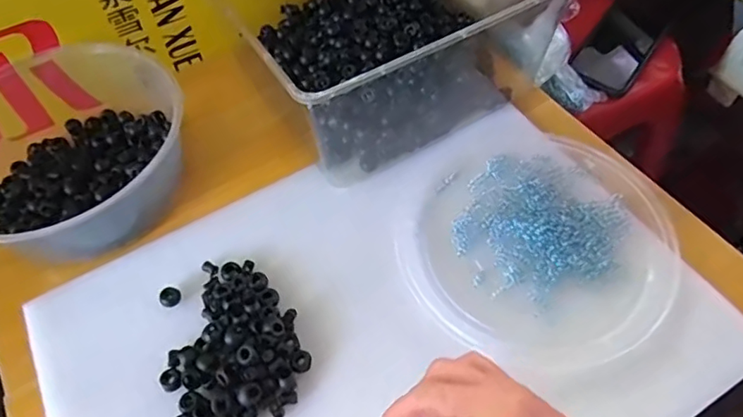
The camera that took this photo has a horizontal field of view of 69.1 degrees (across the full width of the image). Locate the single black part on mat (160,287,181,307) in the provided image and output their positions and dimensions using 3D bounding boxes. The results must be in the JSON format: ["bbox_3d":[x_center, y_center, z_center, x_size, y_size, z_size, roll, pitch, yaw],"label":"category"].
[{"bbox_3d":[-0.182,0.080,0.487,0.018,0.007,0.016,-26,58,-15],"label":"single black part on mat"}]

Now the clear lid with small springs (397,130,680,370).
[{"bbox_3d":[0.152,0.027,0.495,0.222,0.023,0.236,-1,55,2],"label":"clear lid with small springs"}]

